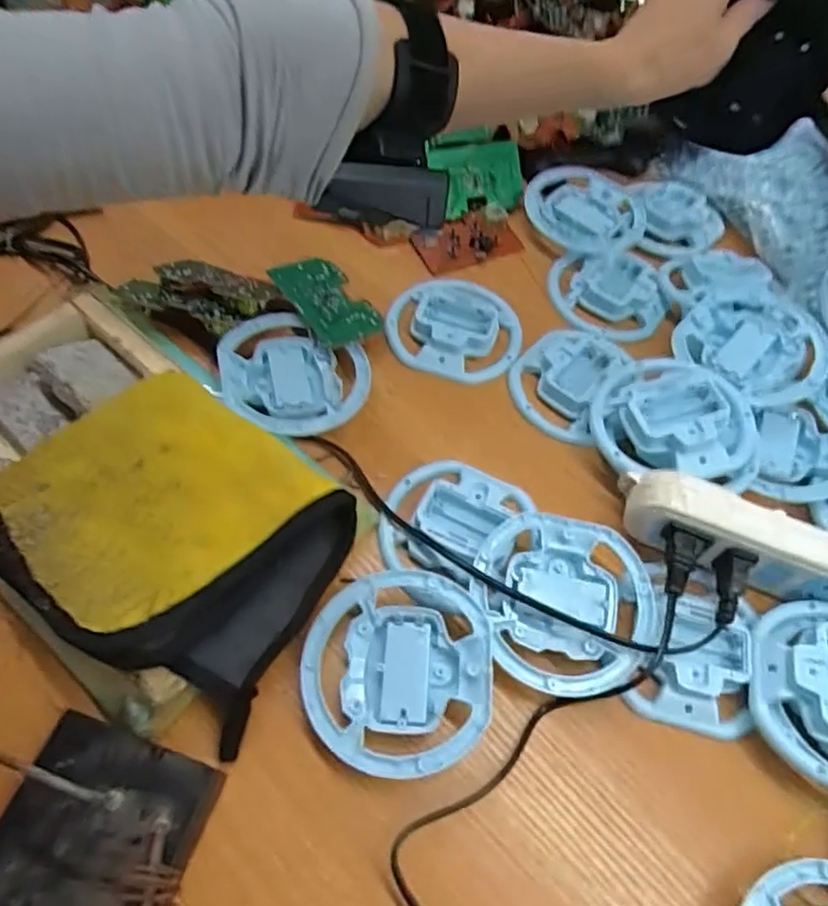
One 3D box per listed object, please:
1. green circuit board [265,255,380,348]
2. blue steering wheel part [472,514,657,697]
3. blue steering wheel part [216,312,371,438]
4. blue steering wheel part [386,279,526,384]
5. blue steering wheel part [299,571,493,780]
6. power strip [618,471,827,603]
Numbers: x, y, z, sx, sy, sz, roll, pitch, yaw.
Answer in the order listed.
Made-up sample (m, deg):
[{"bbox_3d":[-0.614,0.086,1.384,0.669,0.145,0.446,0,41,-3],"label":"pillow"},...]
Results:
[{"bbox_3d":[-0.065,-0.115,0.483,0.052,0.009,0.088,-27,66,-23],"label":"green circuit board"},{"bbox_3d":[0.088,0.089,0.379,0.102,0.026,0.098,1,58,-1],"label":"blue steering wheel part"},{"bbox_3d":[-0.082,-0.052,0.453,0.101,0.028,0.102,-9,59,-12],"label":"blue steering wheel part"},{"bbox_3d":[0.031,-0.099,0.497,0.101,0.017,0.094,1,58,-1],"label":"blue steering wheel part"},{"bbox_3d":[-0.009,0.119,0.353,0.099,0.024,0.102,5,58,1],"label":"blue steering wheel part"},{"bbox_3d":[0.225,0.060,0.388,0.197,0.041,0.032,22,58,7],"label":"power strip"}]

